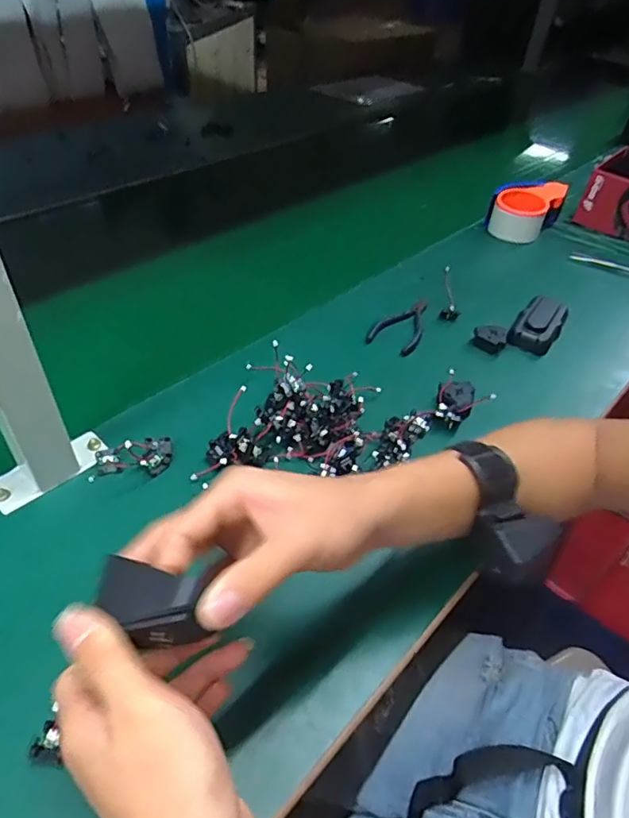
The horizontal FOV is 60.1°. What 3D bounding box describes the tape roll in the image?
[{"bbox_3d":[0.353,-0.337,0.915,0.106,0.070,0.108,3,45,-3],"label":"tape roll"}]

